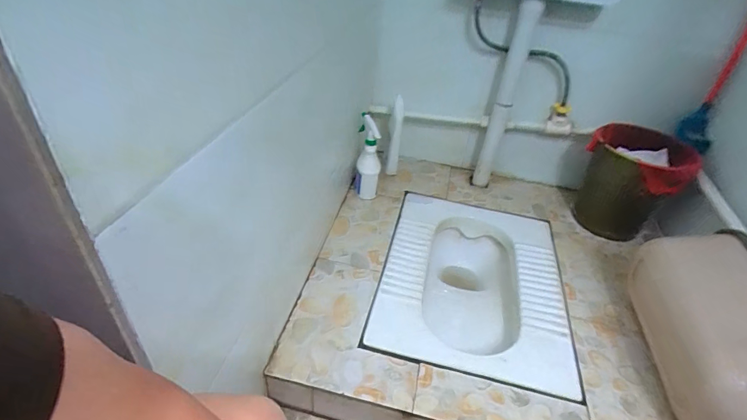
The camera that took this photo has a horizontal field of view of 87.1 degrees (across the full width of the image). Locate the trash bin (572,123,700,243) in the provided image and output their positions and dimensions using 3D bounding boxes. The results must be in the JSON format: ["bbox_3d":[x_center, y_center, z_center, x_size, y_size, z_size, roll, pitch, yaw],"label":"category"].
[{"bbox_3d":[0.684,-0.059,1.066,0.207,0.263,0.192,4,37,-4],"label":"trash bin"}]

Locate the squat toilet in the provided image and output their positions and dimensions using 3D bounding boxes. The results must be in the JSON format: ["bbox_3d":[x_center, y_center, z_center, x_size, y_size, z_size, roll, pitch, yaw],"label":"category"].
[{"bbox_3d":[0.230,0.219,0.998,0.416,0.190,0.550,12,38,7],"label":"squat toilet"}]

